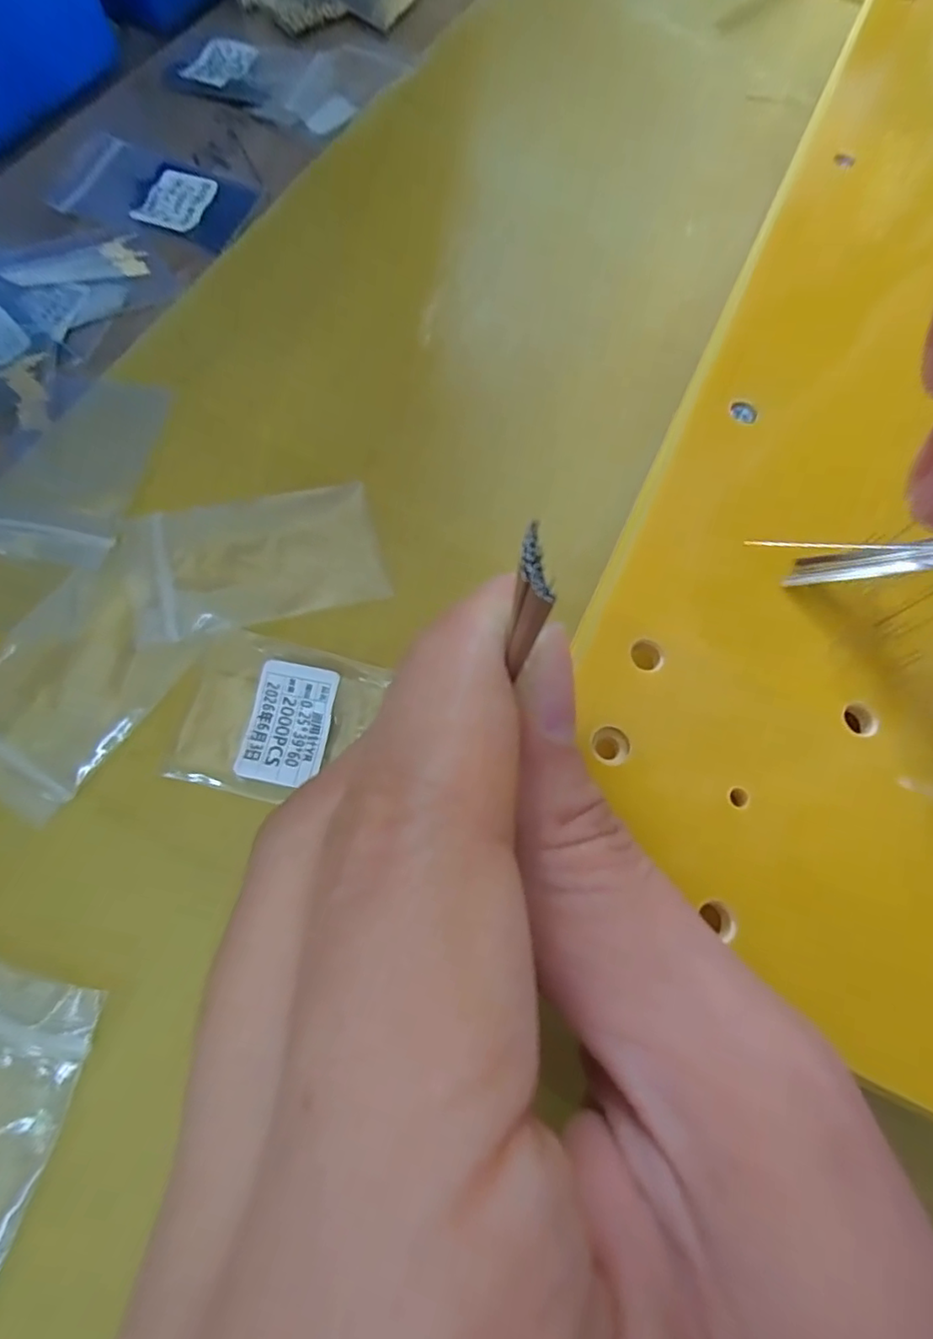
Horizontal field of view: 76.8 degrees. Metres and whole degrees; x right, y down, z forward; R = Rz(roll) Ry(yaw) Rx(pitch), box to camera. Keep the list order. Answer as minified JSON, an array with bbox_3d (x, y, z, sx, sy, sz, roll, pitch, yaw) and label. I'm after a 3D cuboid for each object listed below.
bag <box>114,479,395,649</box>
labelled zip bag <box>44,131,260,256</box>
[{"bbox_3d":[-0.057,-0.031,0.160,0.065,0.004,0.037,-14,75,-13],"label":"bag"},{"bbox_3d":[-0.110,-0.171,0.209,0.063,0.004,0.039,16,73,2],"label":"labelled zip bag"}]

